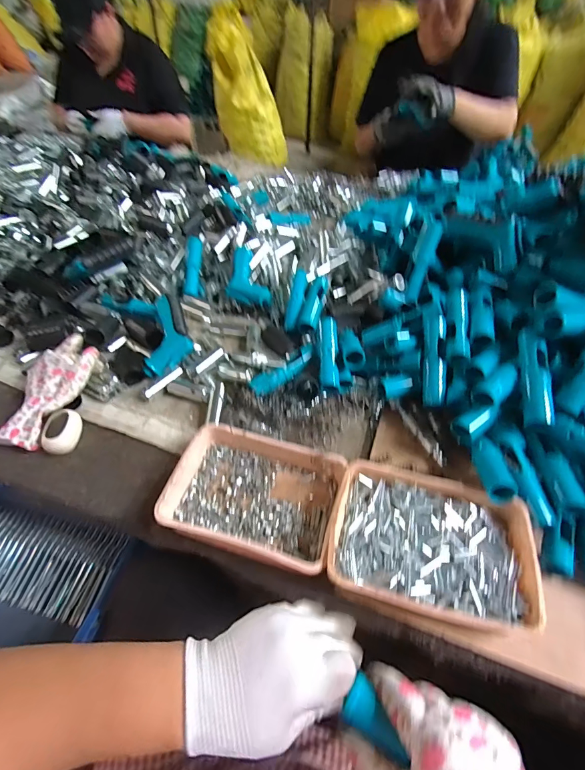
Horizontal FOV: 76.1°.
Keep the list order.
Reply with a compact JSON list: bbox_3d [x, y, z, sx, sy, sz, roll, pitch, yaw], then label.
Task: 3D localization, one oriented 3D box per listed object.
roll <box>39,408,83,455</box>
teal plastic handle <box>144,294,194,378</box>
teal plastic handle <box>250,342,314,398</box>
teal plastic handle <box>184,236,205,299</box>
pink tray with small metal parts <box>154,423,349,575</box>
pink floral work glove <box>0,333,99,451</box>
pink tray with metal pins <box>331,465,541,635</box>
[{"bbox_3d":[-0.319,0.066,0.521,0.037,0.033,0.064,-2,48,-2],"label":"roll"},{"bbox_3d":[-0.200,-0.079,0.615,0.073,0.027,0.135,0,80,0],"label":"teal plastic handle"},{"bbox_3d":[-0.010,-0.019,0.562,0.110,0.033,0.027,-31,55,-25],"label":"teal plastic handle"},{"bbox_3d":[-0.201,-0.243,0.768,0.036,0.023,0.134,-1,78,-1],"label":"teal plastic handle"},{"bbox_3d":[-0.043,0.127,0.452,0.194,0.042,0.145,13,49,12],"label":"pink tray with small metal parts"},{"bbox_3d":[-0.357,0.004,0.546,0.089,0.021,0.179,12,63,11],"label":"pink floral work glove"},{"bbox_3d":[0.147,0.171,0.408,0.201,0.046,0.147,12,49,11],"label":"pink tray with metal pins"}]

